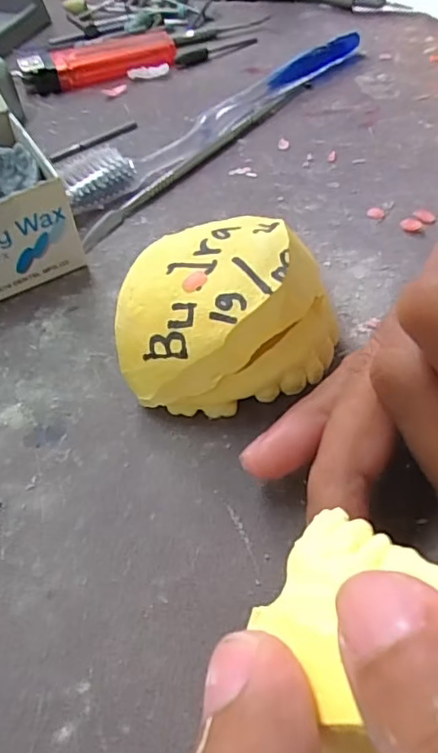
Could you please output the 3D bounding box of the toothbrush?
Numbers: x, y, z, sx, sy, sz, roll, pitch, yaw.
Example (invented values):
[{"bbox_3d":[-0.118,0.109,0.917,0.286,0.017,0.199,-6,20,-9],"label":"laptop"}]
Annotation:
[{"bbox_3d":[0.003,-0.121,0.264,0.021,0.012,0.179,33,60,26],"label":"toothbrush"}]

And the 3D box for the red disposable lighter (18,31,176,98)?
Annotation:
[{"bbox_3d":[-0.062,-0.163,0.303,0.080,0.011,0.028,-19,53,-11],"label":"red disposable lighter"}]

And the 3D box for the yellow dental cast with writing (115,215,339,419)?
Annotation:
[{"bbox_3d":[-0.001,-0.015,0.164,0.056,0.036,0.051,-2,51,2],"label":"yellow dental cast with writing"}]

